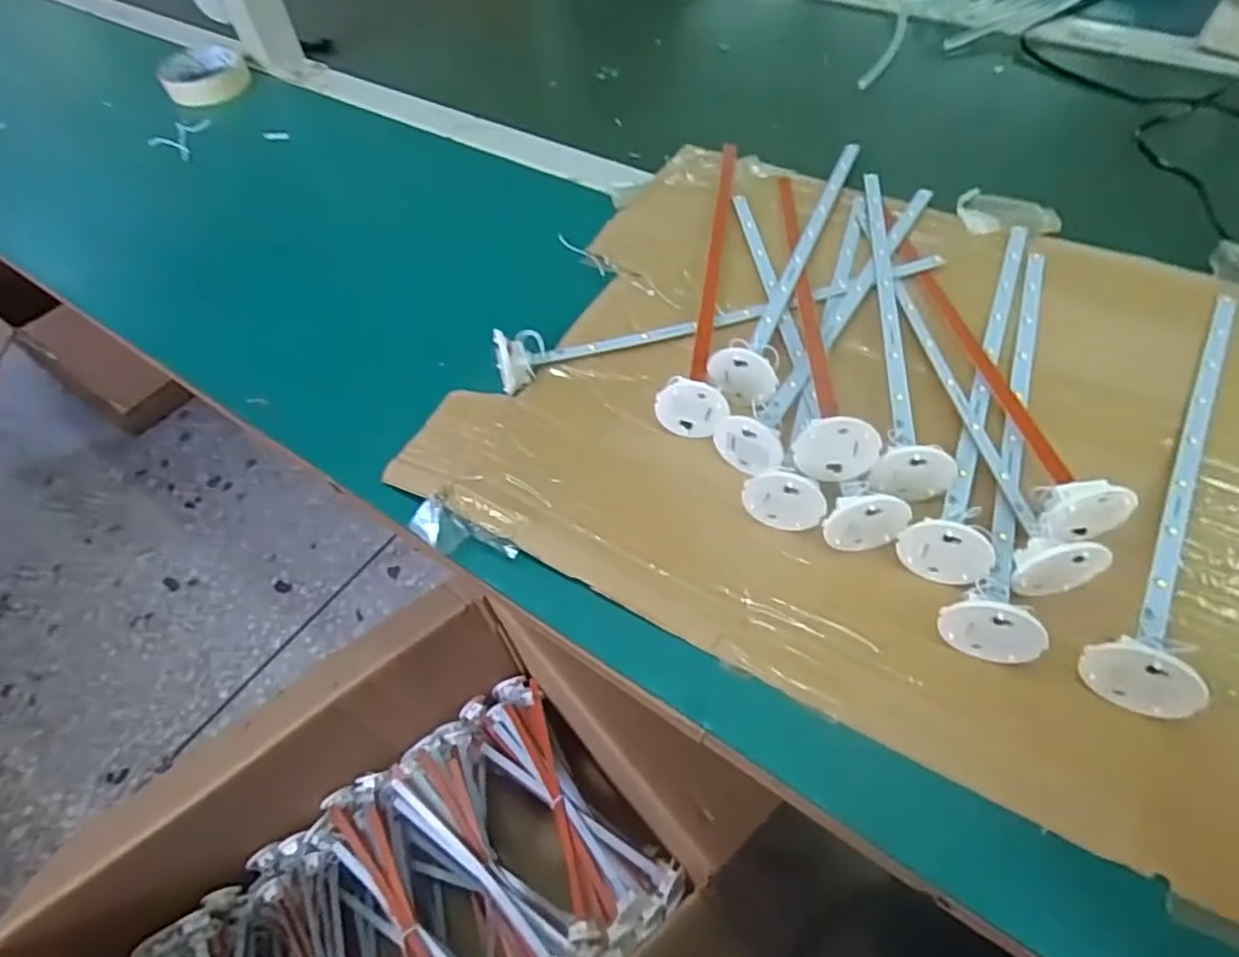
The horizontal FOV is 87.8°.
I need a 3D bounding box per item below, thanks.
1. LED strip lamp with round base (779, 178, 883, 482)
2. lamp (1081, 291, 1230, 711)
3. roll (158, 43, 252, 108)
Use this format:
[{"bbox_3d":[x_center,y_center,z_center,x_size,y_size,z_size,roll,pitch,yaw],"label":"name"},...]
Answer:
[{"bbox_3d":[0.111,-0.120,0.386,0.036,0.043,0.284,2,55,5],"label":"LED strip lamp with round base"},{"bbox_3d":[0.287,-0.010,0.308,0.039,0.028,0.282,32,62,23],"label":"lamp"},{"bbox_3d":[-0.407,-0.399,0.631,0.078,0.021,0.083,-27,58,-15],"label":"roll"}]

